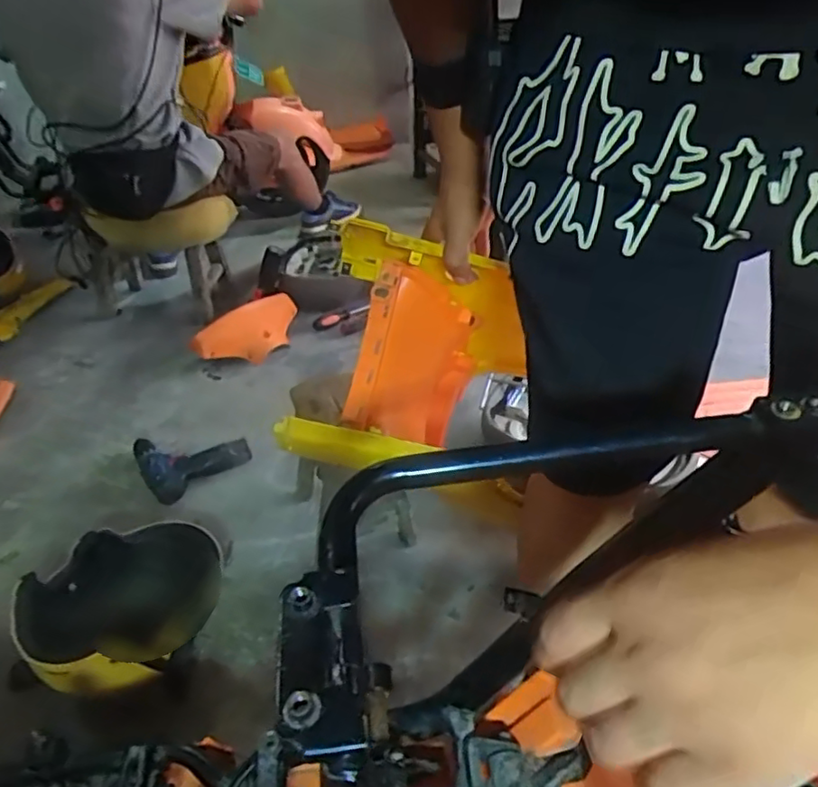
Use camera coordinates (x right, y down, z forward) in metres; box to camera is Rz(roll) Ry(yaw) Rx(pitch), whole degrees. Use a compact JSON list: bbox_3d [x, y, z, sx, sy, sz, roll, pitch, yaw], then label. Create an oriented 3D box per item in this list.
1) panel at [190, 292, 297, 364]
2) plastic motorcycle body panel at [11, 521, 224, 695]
[{"bbox_3d":[-0.388,-0.154,1.581,0.144,0.035,0.284,51,48,6],"label":"panel"},{"bbox_3d":[-0.380,0.290,0.885,0.168,0.162,0.295,6,37,13],"label":"plastic motorcycle body panel"}]

